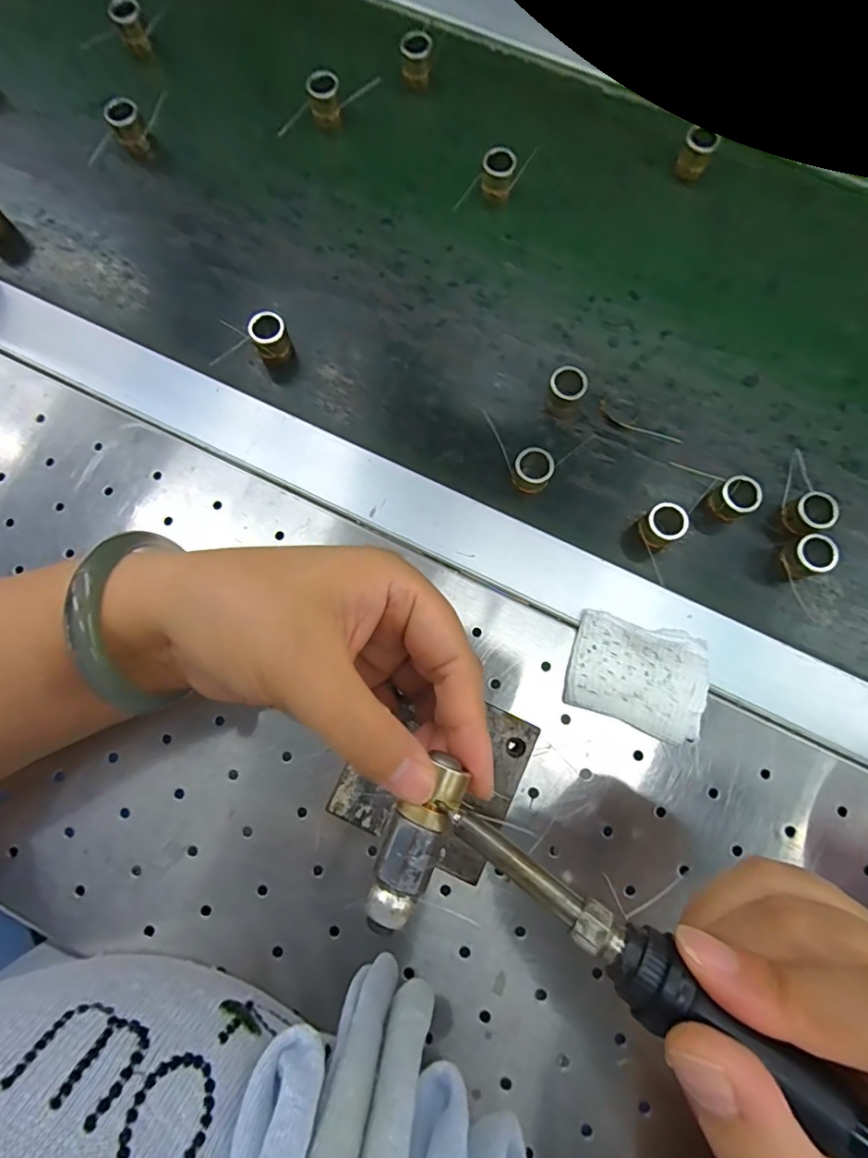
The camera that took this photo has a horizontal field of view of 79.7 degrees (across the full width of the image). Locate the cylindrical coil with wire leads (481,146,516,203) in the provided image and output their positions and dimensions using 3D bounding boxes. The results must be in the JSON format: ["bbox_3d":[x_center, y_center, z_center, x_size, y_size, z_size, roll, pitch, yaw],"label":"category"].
[{"bbox_3d":[0.039,-0.249,0.321,0.019,0.023,0.014,8,79,1],"label":"cylindrical coil with wire leads"}]

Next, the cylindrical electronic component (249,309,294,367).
[{"bbox_3d":[-0.092,-0.136,0.295,0.020,0.019,0.021,0,79,-1],"label":"cylindrical electronic component"}]

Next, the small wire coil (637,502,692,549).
[{"bbox_3d":[0.118,-0.027,0.273,0.023,0.022,0.020,-36,81,-7],"label":"small wire coil"}]

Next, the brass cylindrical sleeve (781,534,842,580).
[{"bbox_3d":[0.193,-0.011,0.269,0.019,0.020,0.019,0,79,-1],"label":"brass cylindrical sleeve"}]

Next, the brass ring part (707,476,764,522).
[{"bbox_3d":[0.158,-0.042,0.275,0.020,0.021,0.019,0,79,-1],"label":"brass ring part"}]

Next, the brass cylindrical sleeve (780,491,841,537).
[{"bbox_3d":[0.197,-0.033,0.274,0.021,0.019,0.019,-18,79,-4],"label":"brass cylindrical sleeve"}]

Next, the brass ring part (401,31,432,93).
[{"bbox_3d":[-0.011,-0.337,0.339,0.018,0.028,0.013,4,79,0],"label":"brass ring part"}]

